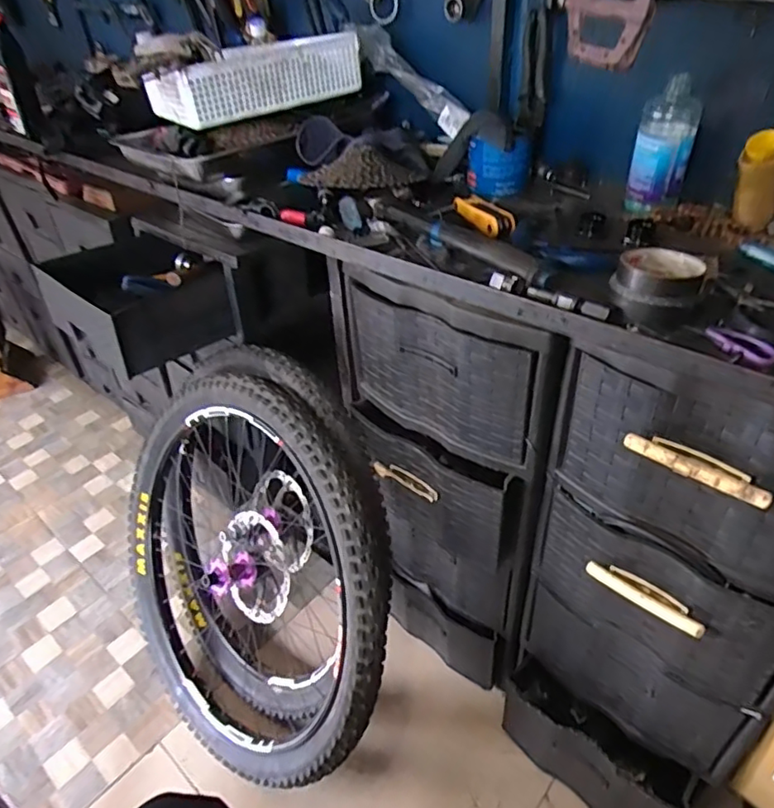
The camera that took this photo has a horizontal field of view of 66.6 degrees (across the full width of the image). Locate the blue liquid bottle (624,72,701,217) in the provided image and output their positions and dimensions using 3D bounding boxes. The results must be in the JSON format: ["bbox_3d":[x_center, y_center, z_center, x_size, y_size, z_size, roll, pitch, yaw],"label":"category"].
[{"bbox_3d":[0.374,-0.344,0.803,0.073,0.160,0.049,16,43,24],"label":"blue liquid bottle"}]

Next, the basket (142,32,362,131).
[{"bbox_3d":[-0.224,-0.544,0.969,0.332,0.093,0.163,-25,43,-24],"label":"basket"}]

